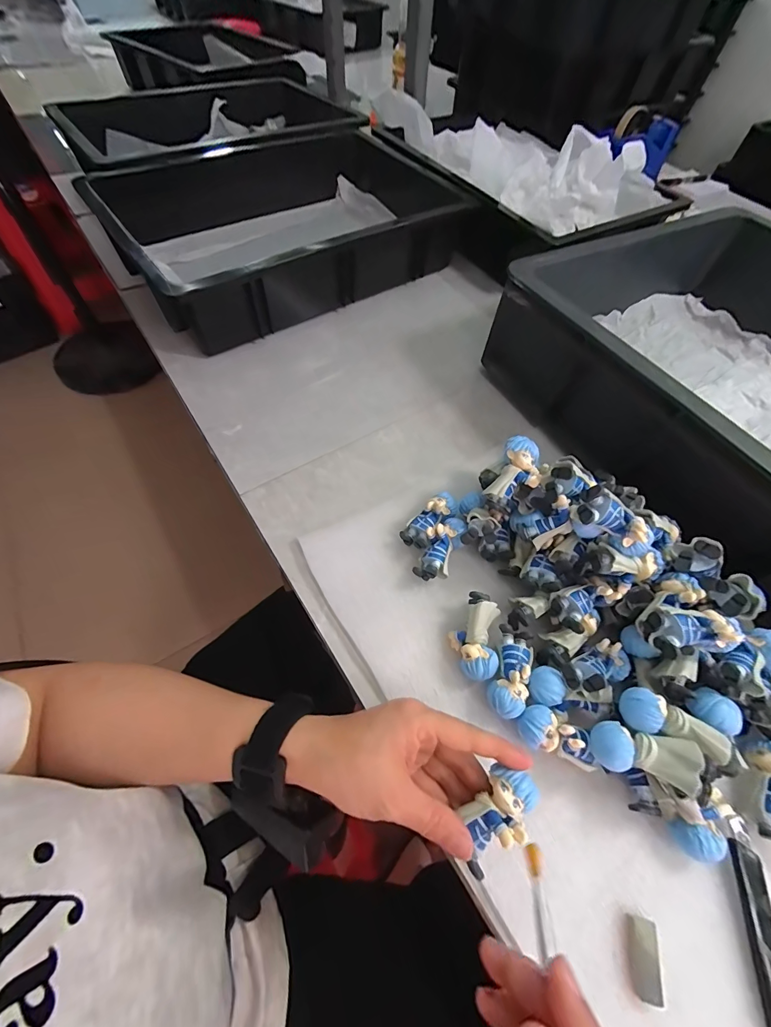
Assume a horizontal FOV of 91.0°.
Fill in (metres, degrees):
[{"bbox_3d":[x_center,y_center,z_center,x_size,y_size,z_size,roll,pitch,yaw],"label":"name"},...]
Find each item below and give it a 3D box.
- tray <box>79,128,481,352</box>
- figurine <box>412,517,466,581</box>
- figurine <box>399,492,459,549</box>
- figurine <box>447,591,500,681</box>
[{"bbox_3d":[-0.120,-0.454,0.582,0.512,0.107,0.387,-30,66,-19],"label":"tray"},{"bbox_3d":[0.048,0.030,0.335,0.030,0.023,0.062,27,75,12],"label":"figurine"},{"bbox_3d":[0.041,0.006,0.343,0.060,0.019,0.026,-44,71,-10],"label":"figurine"},{"bbox_3d":[0.071,0.095,0.297,0.035,0.025,0.062,10,73,2],"label":"figurine"}]

